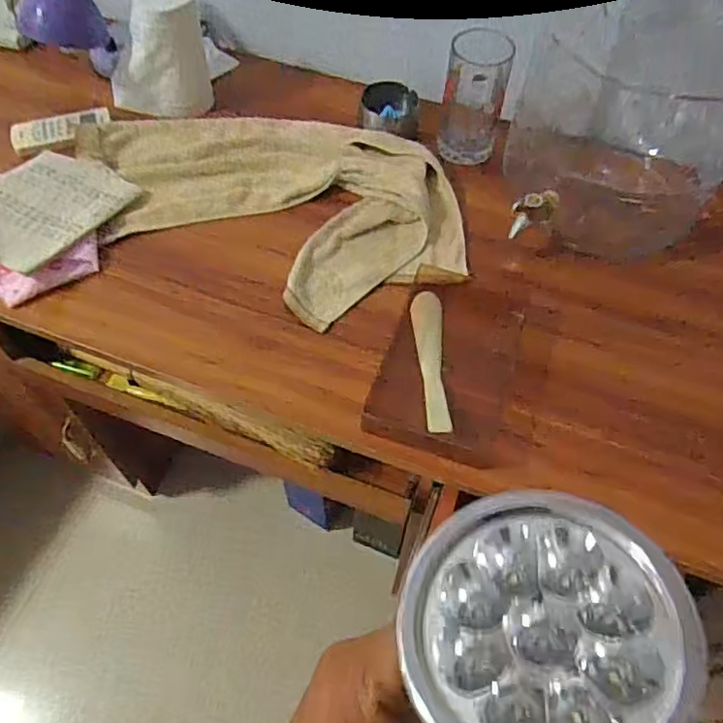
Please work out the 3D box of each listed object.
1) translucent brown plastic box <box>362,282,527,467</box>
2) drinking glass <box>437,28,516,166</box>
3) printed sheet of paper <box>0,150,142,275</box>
[{"bbox_3d":[0.095,0.001,0.676,0.141,0.037,0.222,15,58,6],"label":"translucent brown plastic box"},{"bbox_3d":[0.143,-0.333,0.781,0.077,0.136,0.067,9,58,2],"label":"drinking glass"},{"bbox_3d":[-0.388,-0.191,0.737,0.136,0.019,0.195,35,52,4],"label":"printed sheet of paper"}]

